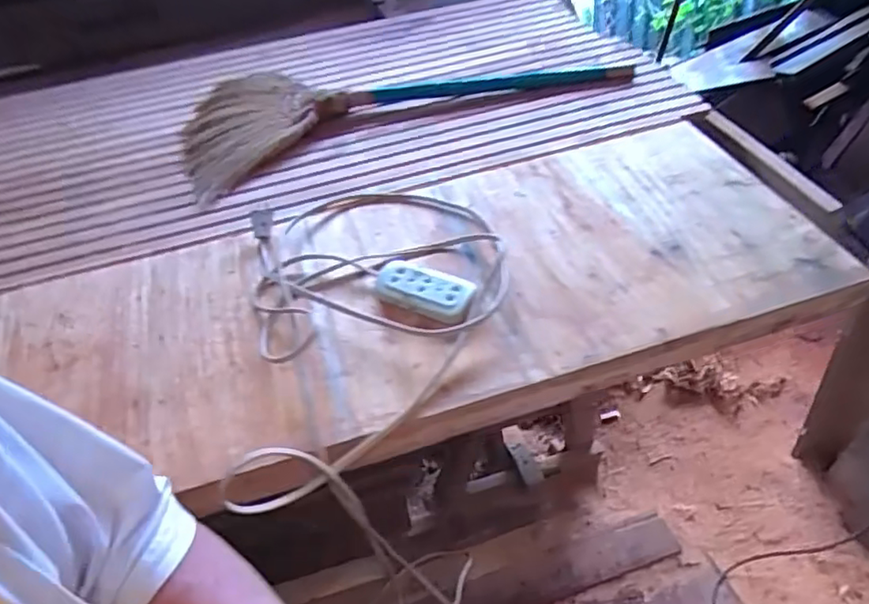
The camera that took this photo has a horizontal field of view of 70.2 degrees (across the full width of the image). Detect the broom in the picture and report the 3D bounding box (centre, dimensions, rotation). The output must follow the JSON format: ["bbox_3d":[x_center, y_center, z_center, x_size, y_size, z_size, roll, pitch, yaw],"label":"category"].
[{"bbox_3d":[-0.073,-0.394,1.120,0.769,0.061,0.374,-19,47,-13],"label":"broom"}]

